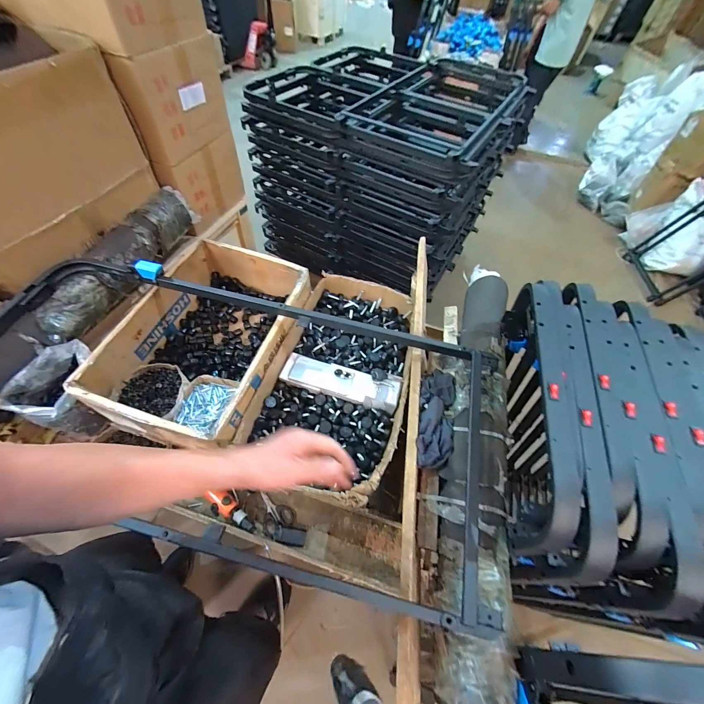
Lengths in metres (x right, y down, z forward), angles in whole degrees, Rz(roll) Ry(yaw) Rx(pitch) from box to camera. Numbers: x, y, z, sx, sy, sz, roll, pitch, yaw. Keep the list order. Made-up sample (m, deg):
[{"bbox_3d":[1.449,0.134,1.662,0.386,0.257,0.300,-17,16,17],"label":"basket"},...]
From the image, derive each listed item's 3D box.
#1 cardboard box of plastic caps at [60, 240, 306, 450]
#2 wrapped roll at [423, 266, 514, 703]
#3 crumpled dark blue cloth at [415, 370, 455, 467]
[{"bbox_3d":[-0.357,-0.033,0.814,0.370,0.167,0.524,16,58,6],"label":"cardboard box of plastic caps"},{"bbox_3d":[0.266,0.125,0.677,0.130,0.090,0.954,14,57,5],"label":"wrapped roll"},{"bbox_3d":[0.183,0.135,0.667,0.074,0.037,0.229,13,57,4],"label":"crumpled dark blue cloth"}]

